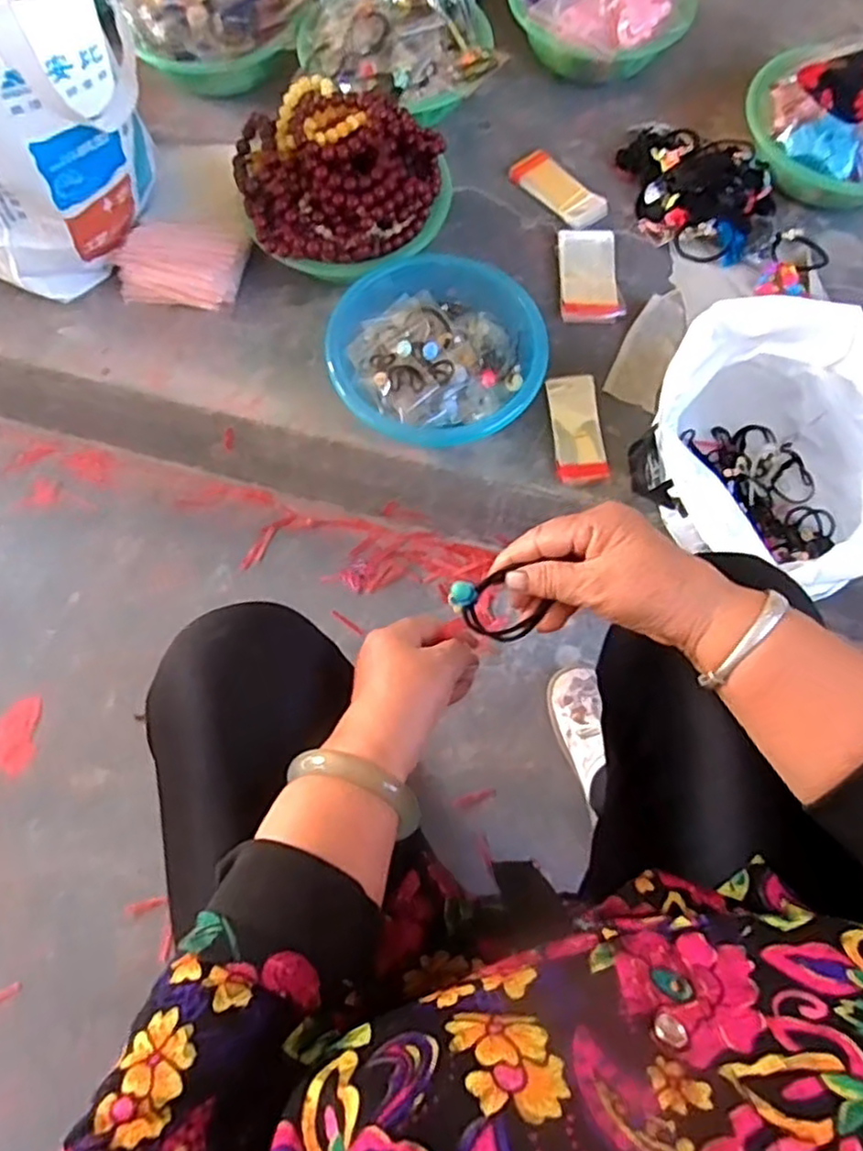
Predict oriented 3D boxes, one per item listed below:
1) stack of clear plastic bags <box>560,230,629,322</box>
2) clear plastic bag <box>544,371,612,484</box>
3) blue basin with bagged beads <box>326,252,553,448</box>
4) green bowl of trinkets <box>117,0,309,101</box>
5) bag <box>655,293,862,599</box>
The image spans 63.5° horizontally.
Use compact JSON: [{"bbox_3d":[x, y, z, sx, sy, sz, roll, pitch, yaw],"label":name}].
[{"bbox_3d":[0.187,-0.359,0.831,0.071,0.013,0.126,-2,71,-2],"label":"stack of clear plastic bags"},{"bbox_3d":[0.160,-0.162,0.765,0.055,0.011,0.128,-4,71,-3],"label":"clear plastic bag"},{"bbox_3d":[0.002,-0.242,0.757,0.218,0.077,0.205,0,71,-1],"label":"blue basin with bagged beads"},{"bbox_3d":[-0.273,-0.718,0.888,0.232,0.092,0.178,-22,73,-8],"label":"green bowl of trinkets"},{"bbox_3d":[0.336,-0.117,0.674,0.232,0.160,0.256,-2,71,-2],"label":"bag"}]

